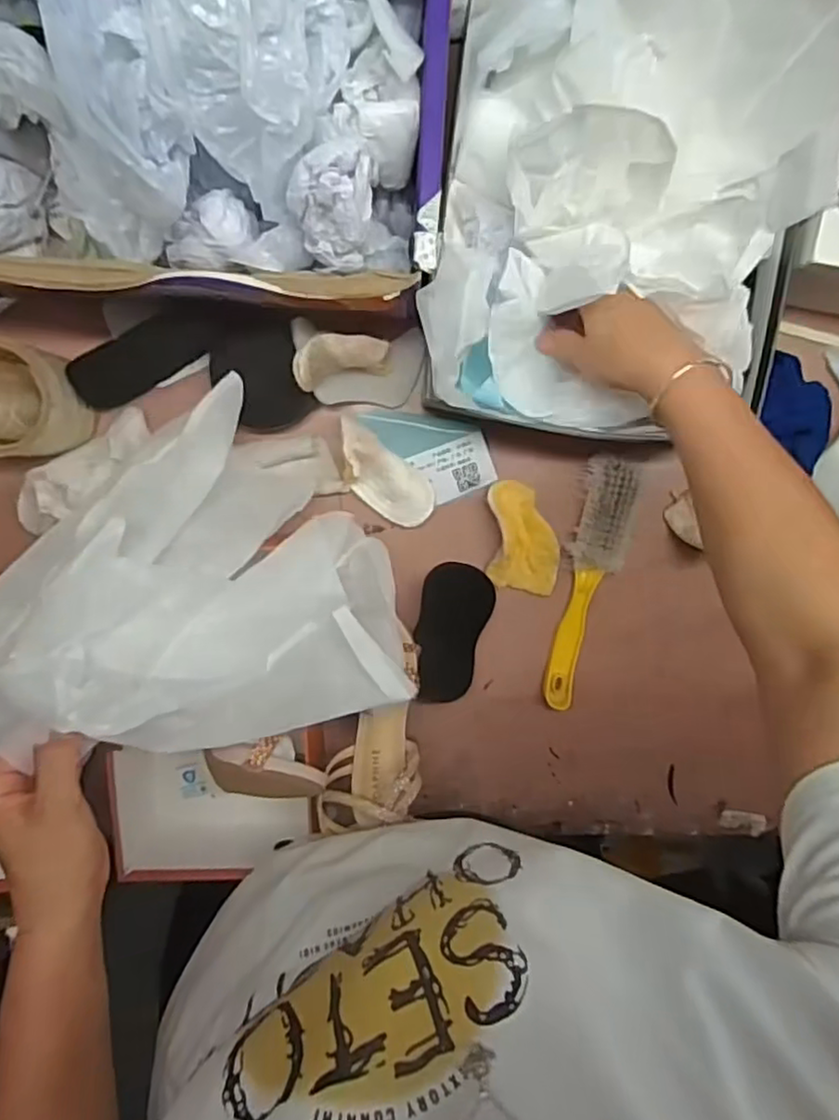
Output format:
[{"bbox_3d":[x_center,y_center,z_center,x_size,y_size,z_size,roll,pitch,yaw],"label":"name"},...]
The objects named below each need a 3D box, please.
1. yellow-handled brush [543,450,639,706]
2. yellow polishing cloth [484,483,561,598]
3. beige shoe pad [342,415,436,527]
[{"bbox_3d":[0.154,0.022,0.592,0.041,0.033,0.228,9,99,-3],"label":"yellow-handled brush"},{"bbox_3d":[0.094,-0.017,0.583,0.062,0.021,0.099,-1,99,-1],"label":"yellow polishing cloth"},{"bbox_3d":[-0.033,-0.074,0.573,0.053,0.025,0.107,-39,113,5],"label":"beige shoe pad"}]

